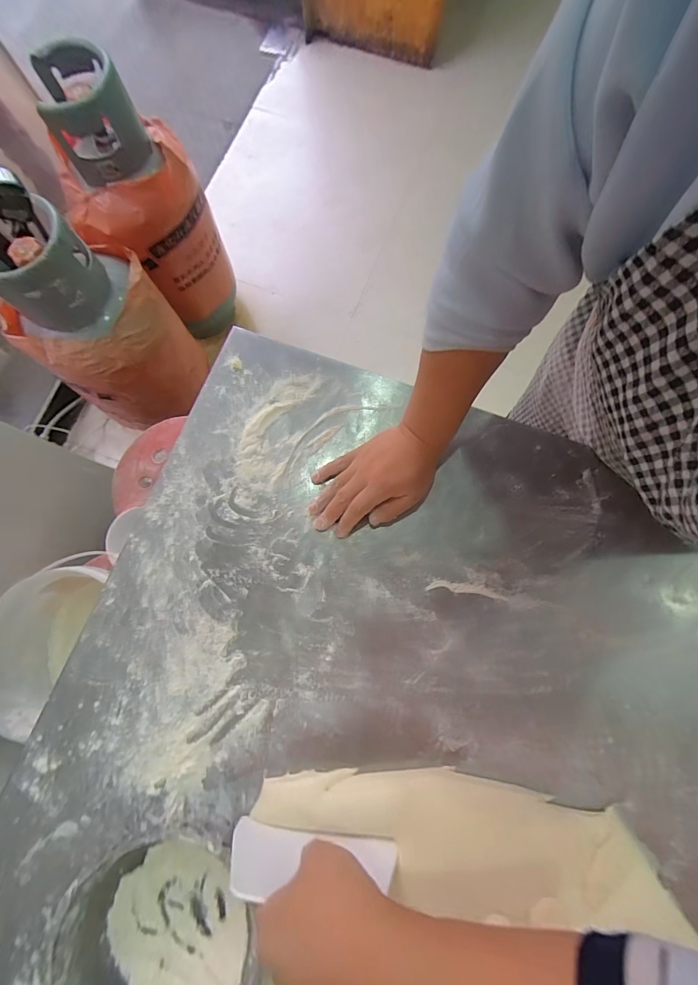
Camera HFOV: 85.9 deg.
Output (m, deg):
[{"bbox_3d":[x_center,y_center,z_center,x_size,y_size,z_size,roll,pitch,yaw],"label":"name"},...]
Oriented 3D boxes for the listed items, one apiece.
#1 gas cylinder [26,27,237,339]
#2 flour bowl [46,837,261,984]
[{"bbox_3d":[-0.528,-0.727,1.029,0.310,0.562,0.329,-25,79,-4],"label":"gas cylinder"},{"bbox_3d":[-0.165,0.406,0.340,0.175,0.050,0.164,0,78,1],"label":"flour bowl"}]

